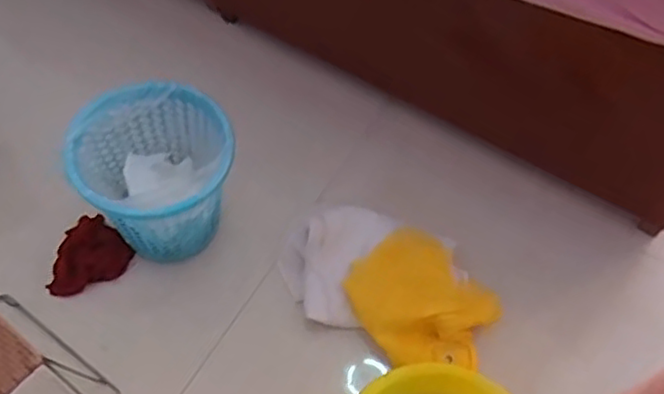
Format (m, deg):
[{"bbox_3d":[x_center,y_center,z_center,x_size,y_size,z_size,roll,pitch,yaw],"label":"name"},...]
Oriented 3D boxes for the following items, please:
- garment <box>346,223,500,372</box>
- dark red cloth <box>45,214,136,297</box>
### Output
[{"bbox_3d":[0.158,0.186,1.197,0.263,0.101,0.211,34,63,15],"label":"garment"},{"bbox_3d":[-0.464,0.118,1.260,0.126,0.032,0.152,39,65,17],"label":"dark red cloth"}]

